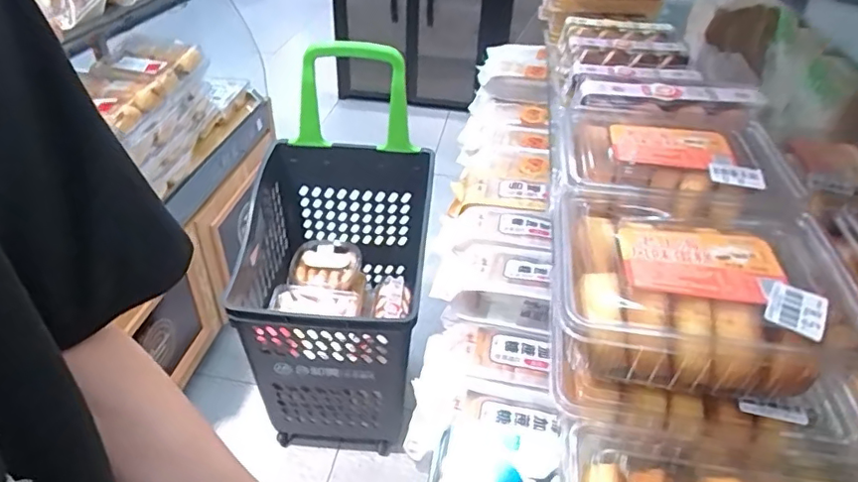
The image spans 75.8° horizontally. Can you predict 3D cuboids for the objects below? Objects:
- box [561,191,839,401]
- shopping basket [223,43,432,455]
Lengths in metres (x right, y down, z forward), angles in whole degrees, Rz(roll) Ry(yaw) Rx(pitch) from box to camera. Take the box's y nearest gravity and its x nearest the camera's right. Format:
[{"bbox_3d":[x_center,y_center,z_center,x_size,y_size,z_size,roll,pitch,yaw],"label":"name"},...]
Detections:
[{"bbox_3d":[0.181,0.040,0.382,0.179,0.062,0.156,9,37,8],"label":"box"},{"bbox_3d":[-0.235,0.038,1.298,0.420,0.786,0.556,4,37,2],"label":"shopping basket"}]

